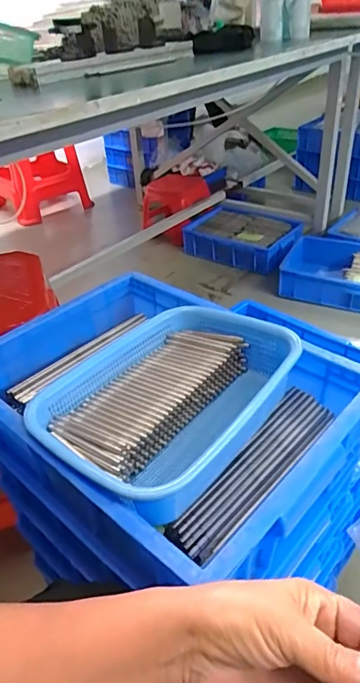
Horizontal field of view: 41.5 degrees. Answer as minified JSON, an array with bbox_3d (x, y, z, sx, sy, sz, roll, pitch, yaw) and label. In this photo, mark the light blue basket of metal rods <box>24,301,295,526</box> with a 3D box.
[{"bbox_3d":[-0.009,0.063,0.530,0.206,0.077,0.289,24,44,33],"label":"light blue basket of metal rods"}]

